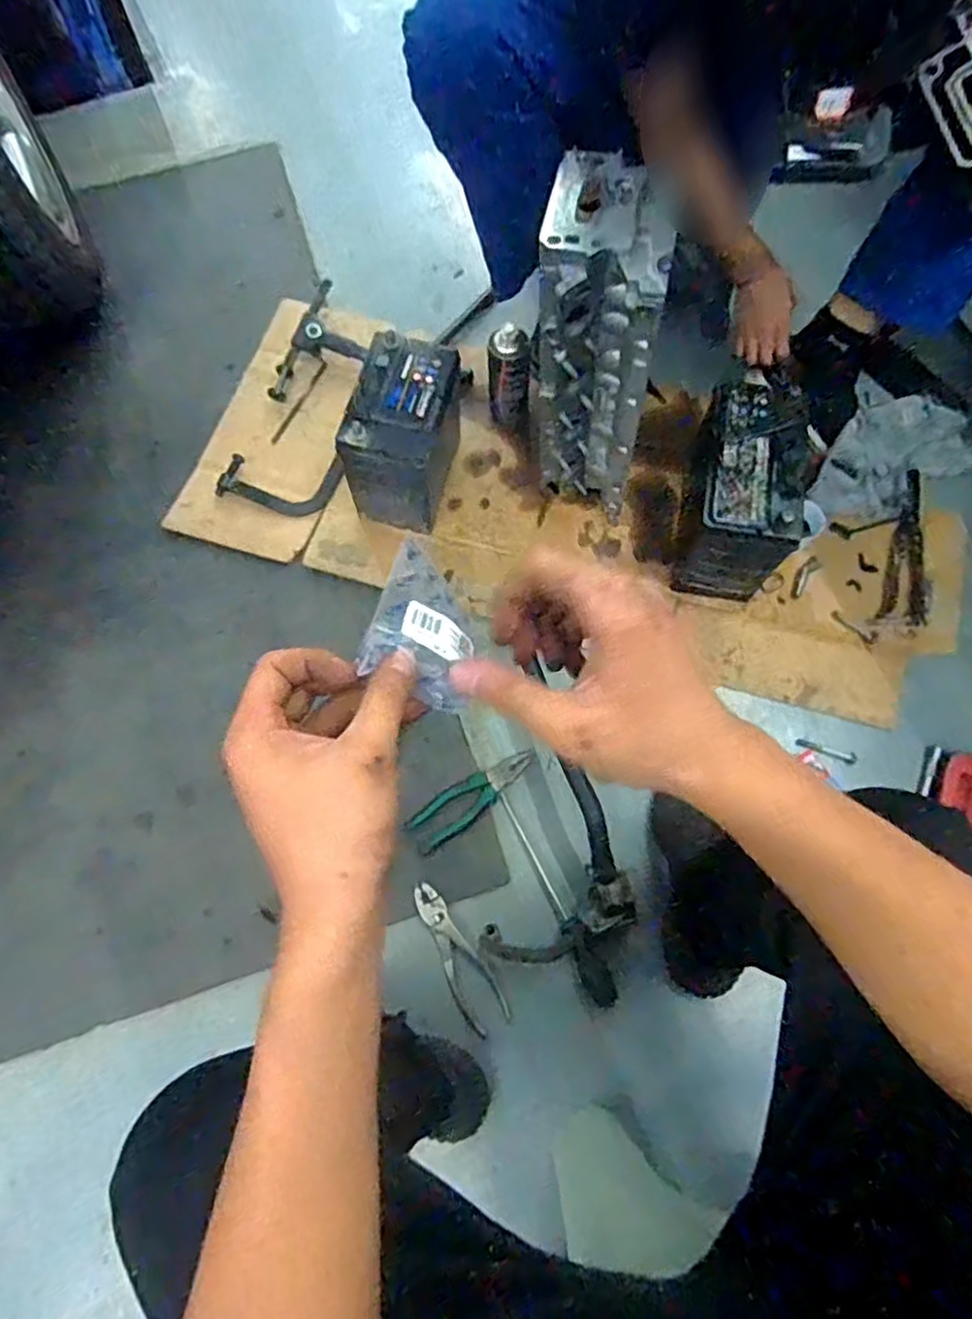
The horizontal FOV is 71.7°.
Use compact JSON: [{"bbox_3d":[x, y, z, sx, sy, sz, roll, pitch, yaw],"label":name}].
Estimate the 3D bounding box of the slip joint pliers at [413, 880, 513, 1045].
[{"bbox_3d":[-0.037,0.383,0.871,0.056,0.025,0.196,-29,72,-8],"label":"slip joint pliers"}]

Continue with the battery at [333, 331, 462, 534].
[{"bbox_3d":[-0.119,-0.329,0.997,0.129,0.188,0.204,14,72,7],"label":"battery"}]

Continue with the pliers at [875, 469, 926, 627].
[{"bbox_3d":[0.654,-0.172,1.031,0.065,0.031,0.239,16,72,7],"label":"pliers"}]

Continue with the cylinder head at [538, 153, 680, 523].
[{"bbox_3d":[0.134,-0.381,0.868,0.140,0.405,0.175,-1,71,2],"label":"cylinder head"}]

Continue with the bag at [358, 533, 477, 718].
[{"bbox_3d":[-0.033,-0.020,0.364,0.057,0.027,0.073,30,51,-32],"label":"bag"}]

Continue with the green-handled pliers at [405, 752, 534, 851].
[{"bbox_3d":[-0.016,0.186,0.917,0.191,0.022,0.055,-34,73,-9],"label":"green-handled pliers"}]

